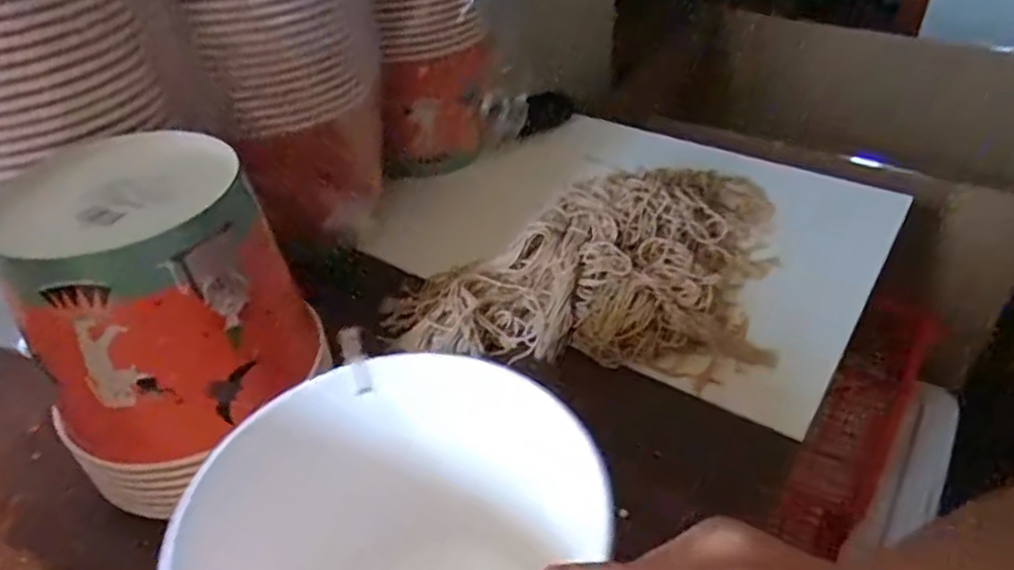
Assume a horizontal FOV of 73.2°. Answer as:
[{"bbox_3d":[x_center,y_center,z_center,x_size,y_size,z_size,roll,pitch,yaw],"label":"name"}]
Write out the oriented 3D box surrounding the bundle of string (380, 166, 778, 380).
[{"bbox_3d":[0.074,-0.039,0.567,0.293,0.056,0.277,7,41,12],"label":"bundle of string"}]

